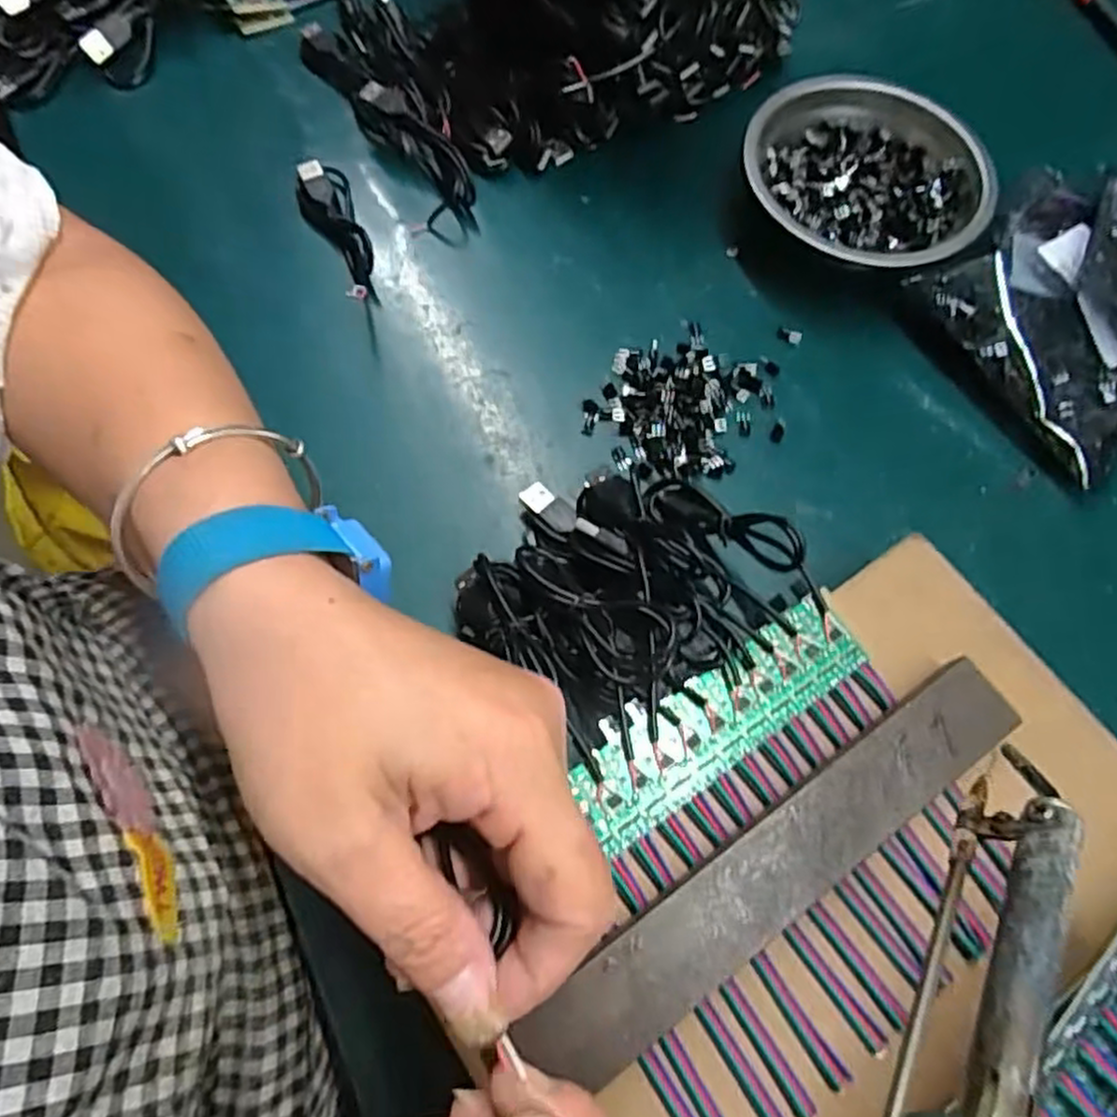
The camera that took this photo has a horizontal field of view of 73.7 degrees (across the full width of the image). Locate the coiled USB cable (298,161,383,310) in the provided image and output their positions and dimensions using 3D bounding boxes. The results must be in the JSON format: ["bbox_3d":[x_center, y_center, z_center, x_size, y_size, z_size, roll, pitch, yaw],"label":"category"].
[{"bbox_3d":[-0.115,-0.169,0.384,0.027,0.015,0.092,-18,70,-8],"label":"coiled USB cable"}]

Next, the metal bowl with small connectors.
[{"bbox_3d":[0.165,-0.202,0.403,0.122,0.038,0.140,35,73,12],"label":"metal bowl with small connectors"}]

